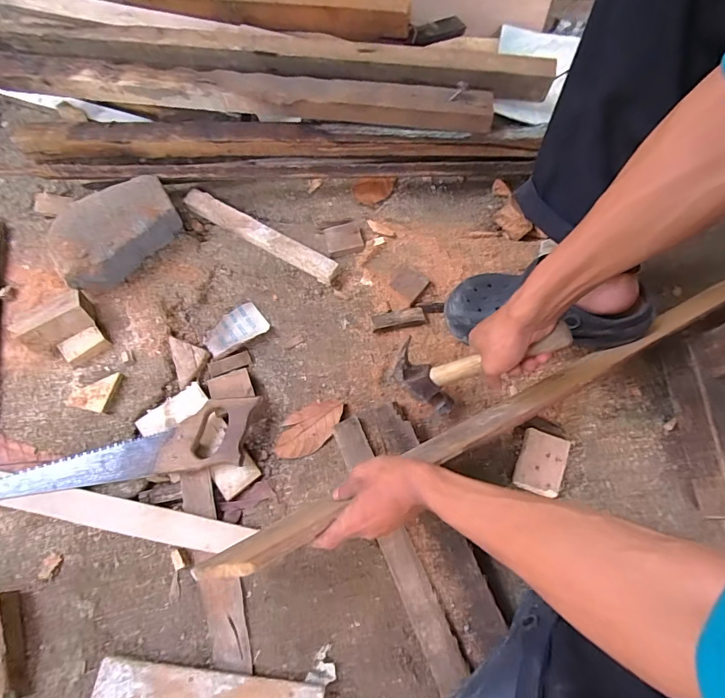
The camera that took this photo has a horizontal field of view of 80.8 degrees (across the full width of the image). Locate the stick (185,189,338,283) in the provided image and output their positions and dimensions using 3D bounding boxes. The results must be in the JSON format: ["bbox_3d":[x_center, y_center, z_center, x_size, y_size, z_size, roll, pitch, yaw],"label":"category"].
[{"bbox_3d":[-0.172,-0.192,0.719,0.292,0.038,0.034,30,71,11],"label":"stick"}]

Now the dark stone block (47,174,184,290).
[{"bbox_3d":[-0.400,-0.190,0.696,0.207,0.078,0.126,-43,74,-16],"label":"dark stone block"}]

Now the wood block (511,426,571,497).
[{"bbox_3d":[0.242,0.152,0.576,0.059,0.023,0.075,17,69,6],"label":"wood block"}]

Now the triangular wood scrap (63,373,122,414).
[{"bbox_3d":[-0.395,0.058,0.624,0.064,0.020,0.059,12,68,4],"label":"triangular wood scrap"}]

